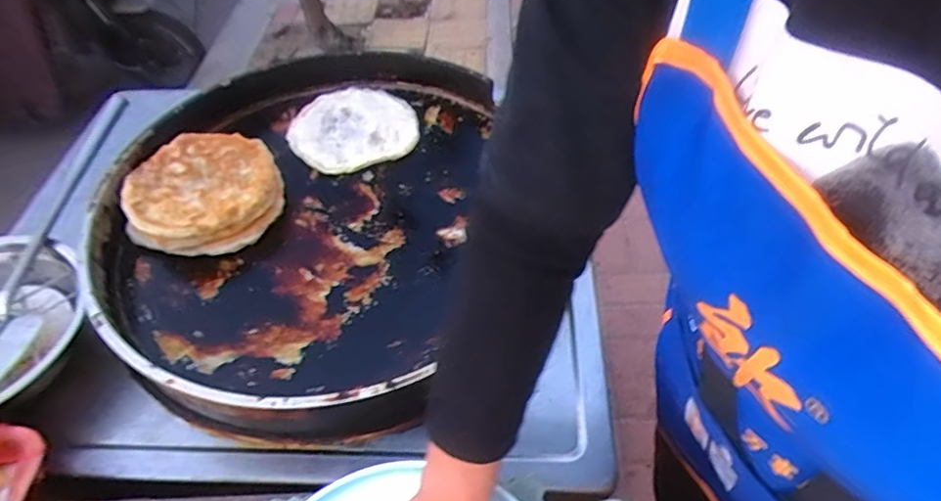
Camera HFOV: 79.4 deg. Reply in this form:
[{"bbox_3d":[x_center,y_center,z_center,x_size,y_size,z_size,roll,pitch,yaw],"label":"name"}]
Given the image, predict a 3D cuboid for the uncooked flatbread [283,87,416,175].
[{"bbox_3d":[-0.164,-0.174,0.778,0.165,0.012,0.158,-18,52,-12],"label":"uncooked flatbread"}]

